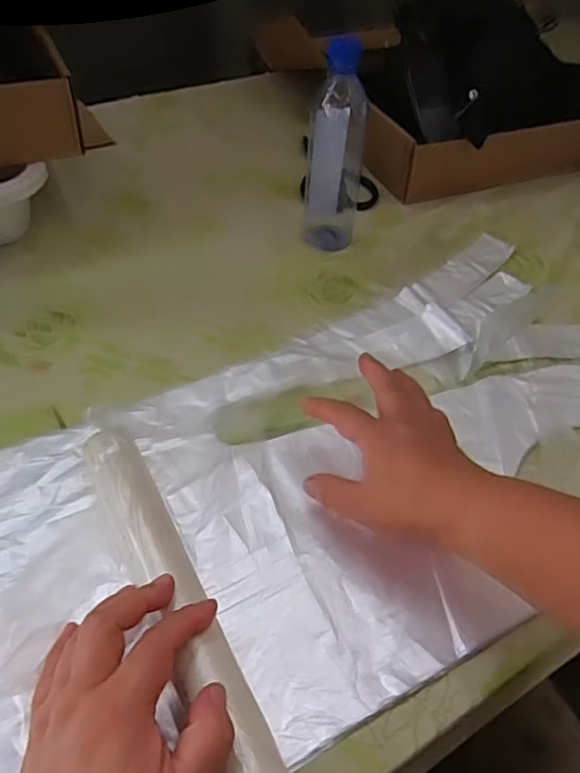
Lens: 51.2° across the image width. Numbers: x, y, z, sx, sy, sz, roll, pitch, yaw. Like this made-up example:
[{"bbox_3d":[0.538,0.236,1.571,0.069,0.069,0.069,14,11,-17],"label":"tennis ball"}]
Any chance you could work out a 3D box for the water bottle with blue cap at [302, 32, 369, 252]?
[{"bbox_3d":[0.052,-0.247,0.637,0.062,0.205,0.058,8,48,4],"label":"water bottle with blue cap"}]

